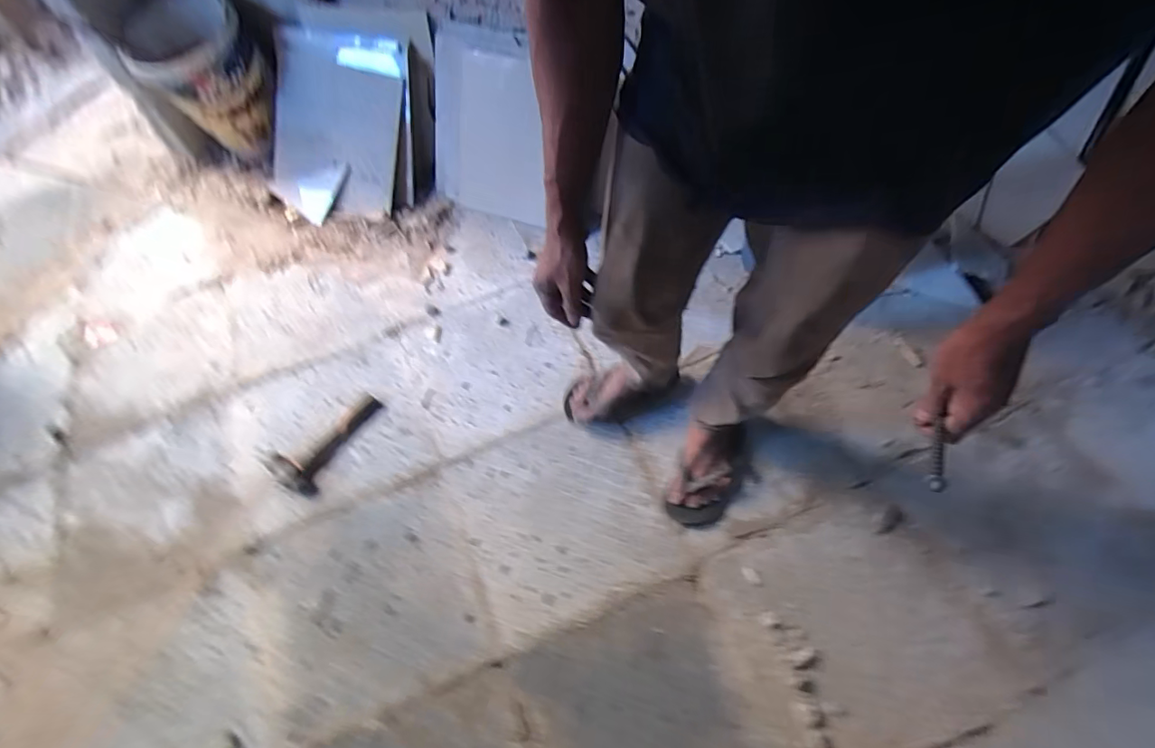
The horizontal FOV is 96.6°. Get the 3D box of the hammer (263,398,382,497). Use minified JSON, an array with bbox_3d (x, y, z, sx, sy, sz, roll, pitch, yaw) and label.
[{"bbox_3d":[-0.567,0.139,1.143,0.132,0.046,0.248,18,62,15],"label":"hammer"}]

